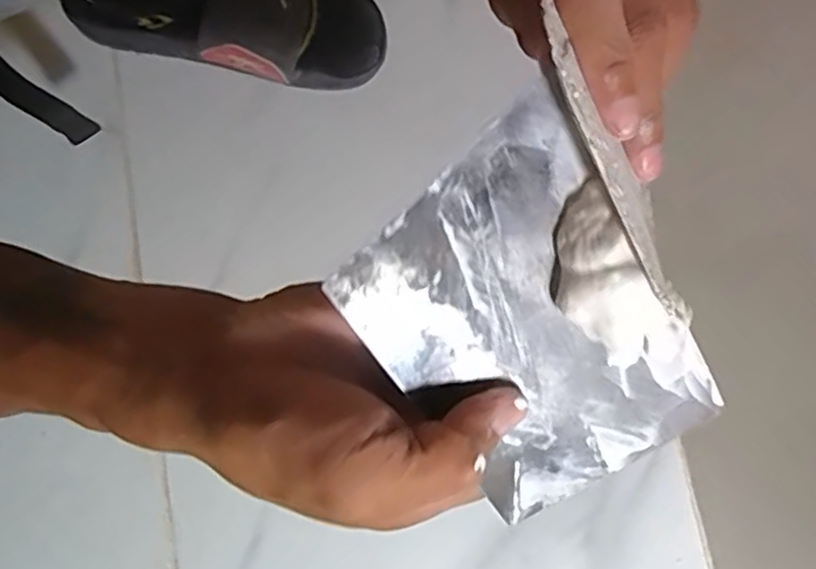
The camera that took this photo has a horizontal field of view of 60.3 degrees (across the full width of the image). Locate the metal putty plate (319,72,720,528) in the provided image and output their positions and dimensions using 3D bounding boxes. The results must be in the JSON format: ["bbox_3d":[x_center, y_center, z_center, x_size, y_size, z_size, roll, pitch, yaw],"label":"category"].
[{"bbox_3d":[0.042,0.018,0.234,0.087,0.005,0.135,-35,115,1],"label":"metal putty plate"}]

